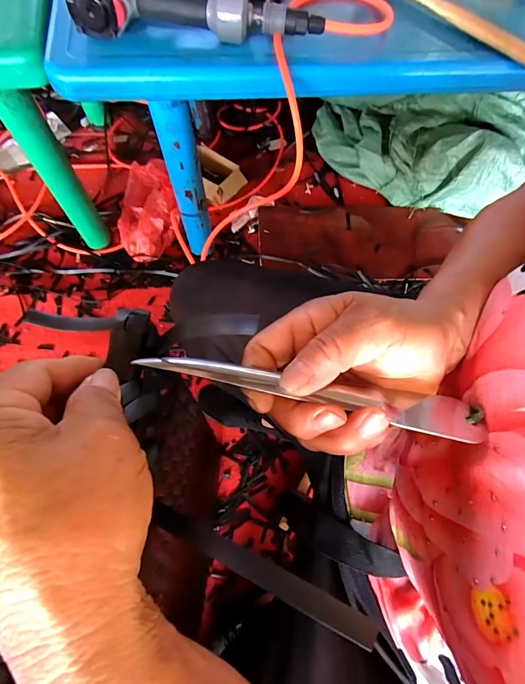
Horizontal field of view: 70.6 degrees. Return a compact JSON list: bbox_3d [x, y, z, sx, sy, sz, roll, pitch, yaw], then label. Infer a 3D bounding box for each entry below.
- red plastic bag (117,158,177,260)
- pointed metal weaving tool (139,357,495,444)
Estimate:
[{"bbox_3d":[-0.278,-0.339,0.894,0.141,0.095,0.279,-9,68,-5],"label":"red plastic bag"},{"bbox_3d":[0.029,0.026,0.188,0.175,0.011,0.022,11,68,-7],"label":"pointed metal weaving tool"}]

